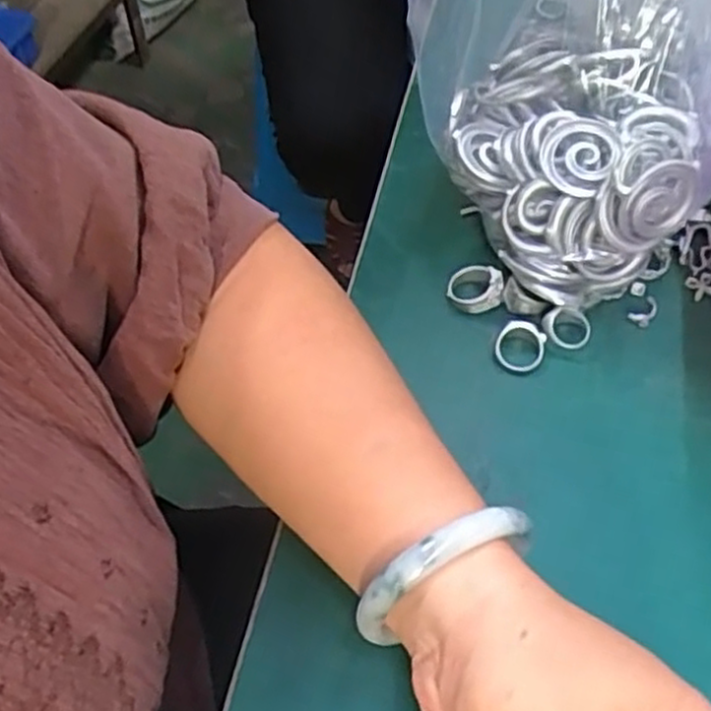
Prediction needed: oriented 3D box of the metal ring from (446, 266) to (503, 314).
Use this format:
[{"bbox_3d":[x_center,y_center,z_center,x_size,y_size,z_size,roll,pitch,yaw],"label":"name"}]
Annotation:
[{"bbox_3d":[0.061,-0.035,0.382,0.028,0.016,0.022,9,55,8],"label":"metal ring"}]

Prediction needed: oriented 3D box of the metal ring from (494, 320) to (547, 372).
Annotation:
[{"bbox_3d":[0.080,-0.005,0.365,0.023,0.011,0.024,-1,54,1],"label":"metal ring"}]

